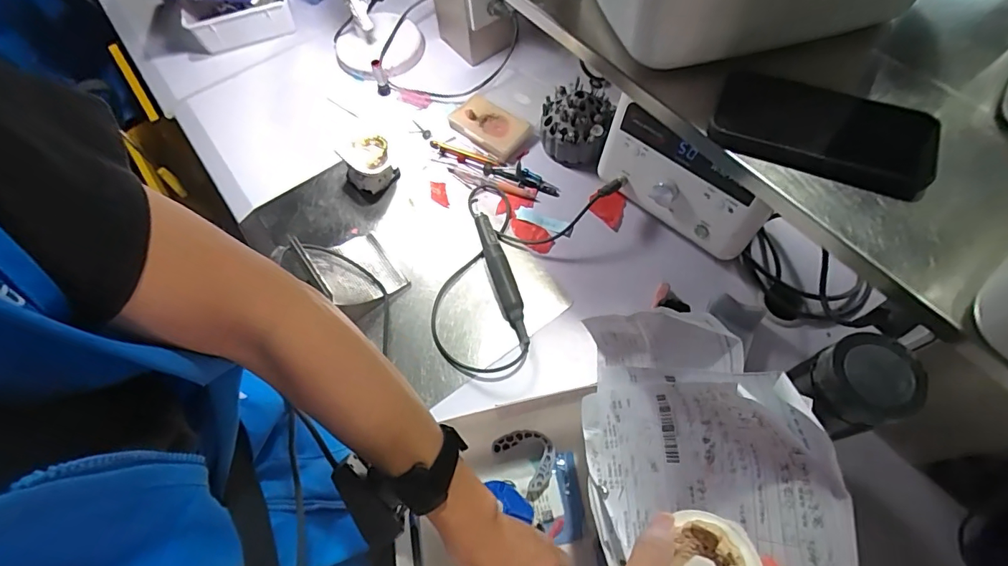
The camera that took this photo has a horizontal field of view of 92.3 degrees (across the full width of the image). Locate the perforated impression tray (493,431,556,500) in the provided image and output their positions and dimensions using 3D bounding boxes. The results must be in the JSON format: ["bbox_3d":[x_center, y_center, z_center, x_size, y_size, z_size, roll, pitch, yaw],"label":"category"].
[{"bbox_3d":[0.029,0.188,0.520,0.053,0.026,0.069,-35,66,-13],"label":"perforated impression tray"}]

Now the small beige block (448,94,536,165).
[{"bbox_3d":[-0.017,-0.237,0.742,0.130,0.030,0.076,34,70,19],"label":"small beige block"}]

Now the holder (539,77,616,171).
[{"bbox_3d":[0.103,-0.232,0.697,0.099,0.092,0.107,2,63,5],"label":"holder"}]

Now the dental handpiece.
[{"bbox_3d":[-0.002,-0.006,0.614,0.025,0.030,0.186,-18,63,-6],"label":"dental handpiece"}]

